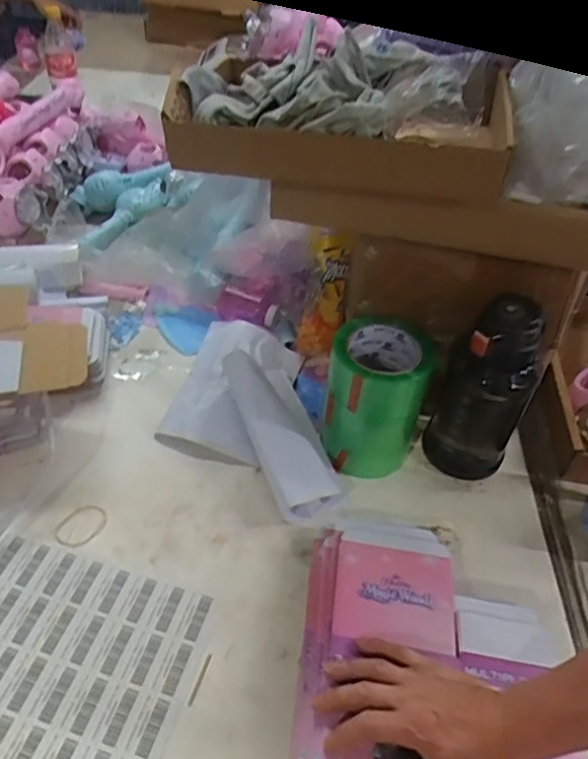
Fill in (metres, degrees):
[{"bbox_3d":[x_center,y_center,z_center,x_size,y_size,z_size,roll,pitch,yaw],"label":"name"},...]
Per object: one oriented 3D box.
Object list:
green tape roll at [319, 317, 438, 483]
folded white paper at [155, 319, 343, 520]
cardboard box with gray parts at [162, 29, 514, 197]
[{"bbox_3d":[0.094,0.021,0.686,0.107,0.155,0.111,14,45,9],"label":"green tape roll"},{"bbox_3d":[-0.063,0.023,0.726,0.195,0.071,0.313,-5,45,-11],"label":"folded white paper"},{"bbox_3d":[0.045,-0.253,0.568,0.310,0.080,0.209,11,44,6],"label":"cardboard box with gray parts"}]

